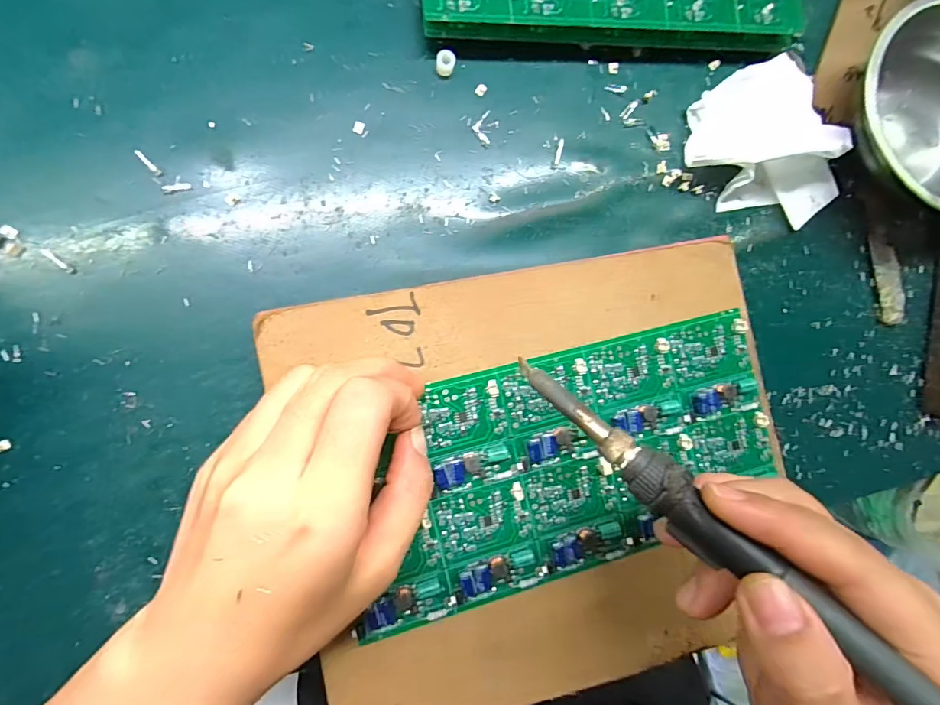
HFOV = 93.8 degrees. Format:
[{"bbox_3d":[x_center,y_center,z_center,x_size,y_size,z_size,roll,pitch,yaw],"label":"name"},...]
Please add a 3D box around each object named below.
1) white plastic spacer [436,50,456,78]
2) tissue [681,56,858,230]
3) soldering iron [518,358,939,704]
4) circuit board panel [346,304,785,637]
[{"bbox_3d":[-0.013,-0.157,0.239,0.010,0.008,0.010,0,87,-9],"label":"white plastic spacer"},{"bbox_3d":[0.178,-0.120,0.258,0.088,0.034,0.096,-32,93,-9],"label":"tissue"},{"bbox_3d":[0.088,0.068,0.141,0.018,0.014,0.198,-44,67,-8],"label":"soldering iron"},{"bbox_3d":[0.053,0.052,0.213,0.206,0.008,0.104,-13,90,-10],"label":"circuit board panel"}]

